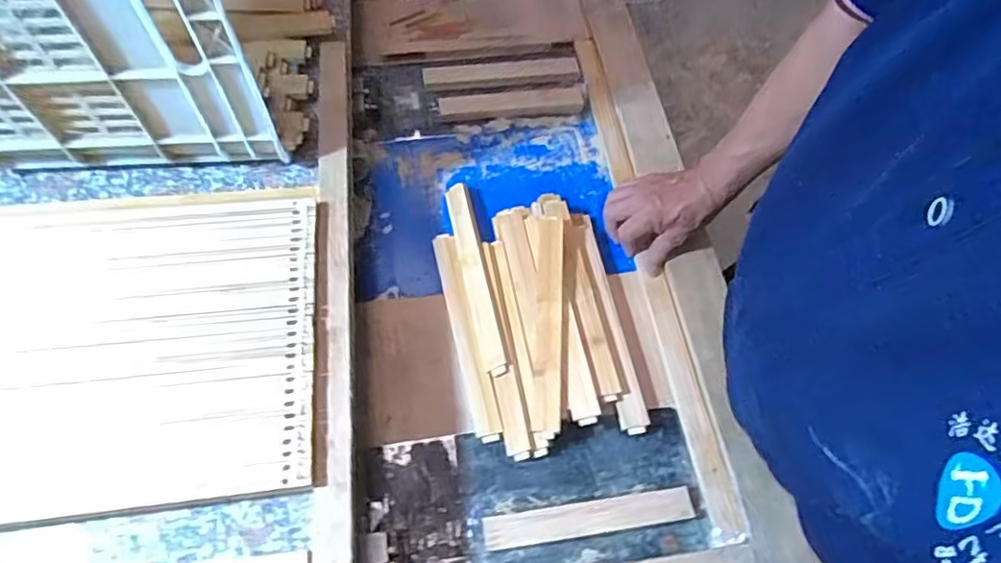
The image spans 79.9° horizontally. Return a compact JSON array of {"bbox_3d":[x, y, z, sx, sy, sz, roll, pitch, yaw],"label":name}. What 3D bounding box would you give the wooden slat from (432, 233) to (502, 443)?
[{"bbox_3d":[-0.041,0.054,0.674,0.028,0.014,0.249,-12,64,-9],"label":"wooden slat"}]

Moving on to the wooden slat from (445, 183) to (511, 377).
[{"bbox_3d":[-0.030,-0.011,0.698,0.030,0.010,0.251,-16,63,2],"label":"wooden slat"}]

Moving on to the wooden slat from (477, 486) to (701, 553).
[{"bbox_3d":[0.088,0.233,0.591,0.206,0.015,0.032,-7,63,-6],"label":"wooden slat"}]

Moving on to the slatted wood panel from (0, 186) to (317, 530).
[{"bbox_3d":[-0.510,0.061,0.510,0.677,0.021,0.303,-6,63,-6],"label":"slatted wood panel"}]

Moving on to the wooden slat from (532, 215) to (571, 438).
[{"bbox_3d":[0.054,0.037,0.659,0.037,0.012,0.256,1,61,8],"label":"wooden slat"}]

